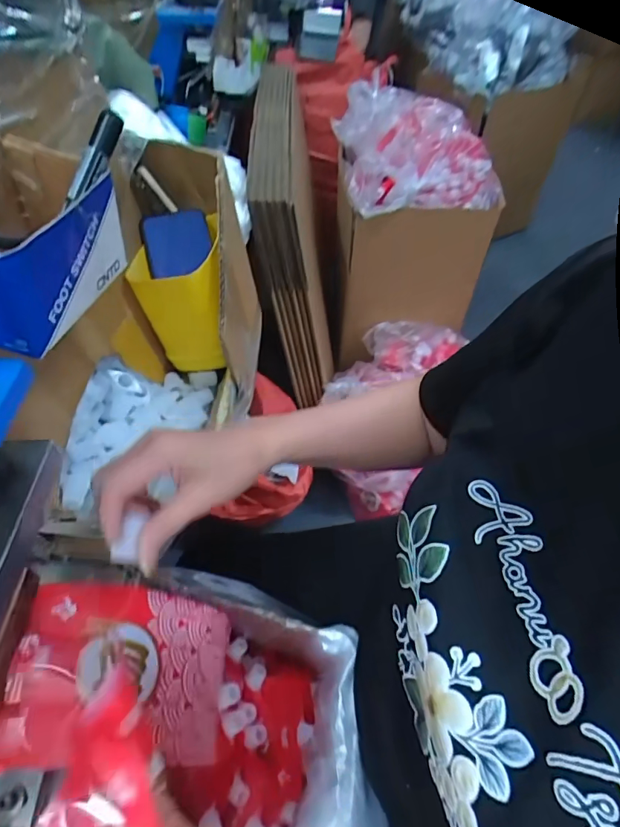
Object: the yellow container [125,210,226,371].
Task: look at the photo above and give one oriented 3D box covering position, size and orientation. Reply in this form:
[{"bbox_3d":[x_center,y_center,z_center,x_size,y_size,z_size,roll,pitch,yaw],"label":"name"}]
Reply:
[{"bbox_3d":[-0.150,-0.149,0.548,0.090,0.128,0.139,-5,49,-6],"label":"yellow container"}]

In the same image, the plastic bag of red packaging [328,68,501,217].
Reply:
[{"bbox_3d":[0.279,-0.762,1.265,0.405,0.143,0.684,0,49,-3],"label":"plastic bag of red packaging"}]

